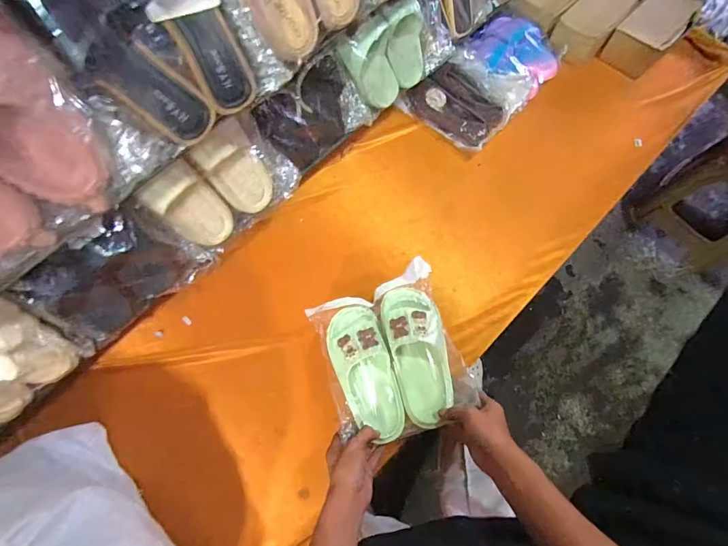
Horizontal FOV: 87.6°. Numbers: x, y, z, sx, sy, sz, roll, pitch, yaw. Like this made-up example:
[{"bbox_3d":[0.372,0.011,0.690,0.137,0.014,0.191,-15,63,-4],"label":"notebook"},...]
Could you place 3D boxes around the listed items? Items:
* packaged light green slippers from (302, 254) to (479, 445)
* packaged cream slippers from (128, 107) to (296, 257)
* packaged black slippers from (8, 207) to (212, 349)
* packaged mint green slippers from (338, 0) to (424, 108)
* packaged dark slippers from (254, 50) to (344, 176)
[{"bbox_3d":[0.044,0.137,0.640,0.218,0.059,0.252,-18,72,-5],"label":"packaged light green slippers"},{"bbox_3d":[-0.234,-0.140,0.650,0.082,0.188,0.242,25,71,27],"label":"packaged cream slippers"},{"bbox_3d":[-0.396,-0.001,0.598,0.081,0.189,0.224,42,77,14],"label":"packaged black slippers"},{"bbox_3d":[0.046,-0.415,0.737,0.181,0.158,0.072,-41,46,-14],"label":"packaged mint green slippers"},{"bbox_3d":[-0.105,-0.294,0.717,0.178,0.156,0.060,-38,49,-10],"label":"packaged dark slippers"}]

